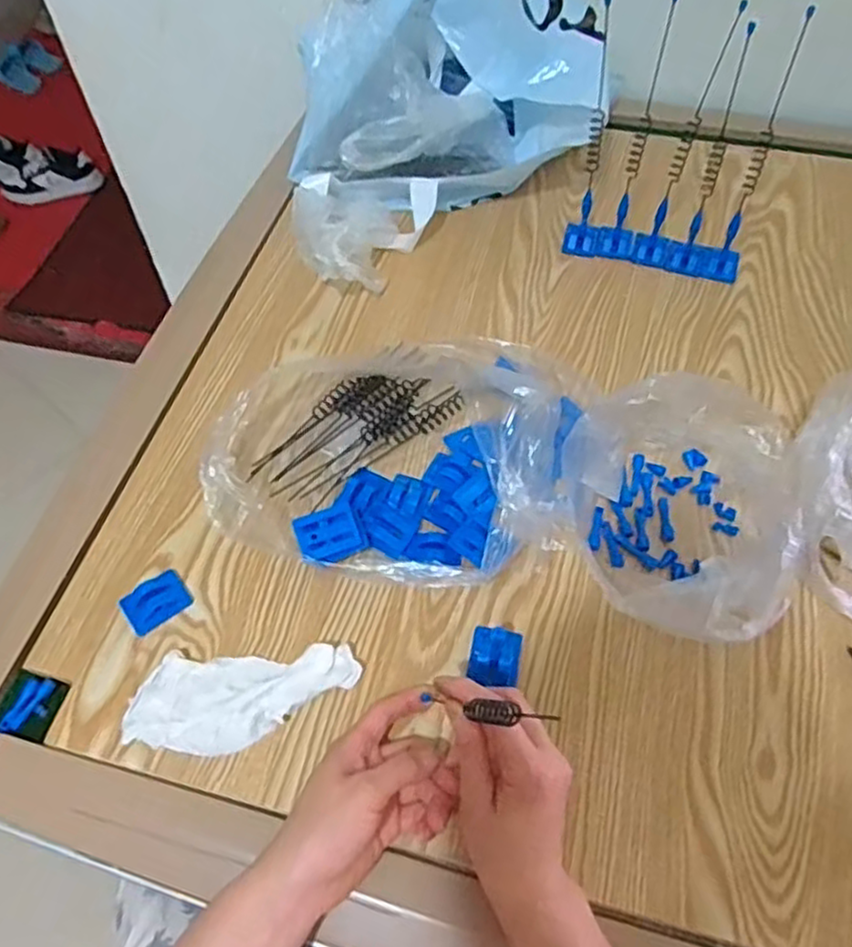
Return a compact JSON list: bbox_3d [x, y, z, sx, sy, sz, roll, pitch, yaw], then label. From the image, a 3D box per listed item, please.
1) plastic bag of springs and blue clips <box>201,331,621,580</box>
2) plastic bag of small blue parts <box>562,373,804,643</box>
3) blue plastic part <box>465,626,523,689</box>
[{"bbox_3d":[-0.011,-0.033,0.577,0.298,0.052,0.250,4,57,4],"label":"plastic bag of springs and blue clips"},{"bbox_3d":[0.183,0.021,0.507,0.155,0.103,0.195,10,58,8],"label":"plastic bag of small blue parts"},{"bbox_3d":[0.048,0.127,0.491,0.034,0.020,0.039,11,58,8],"label":"blue plastic part"}]

